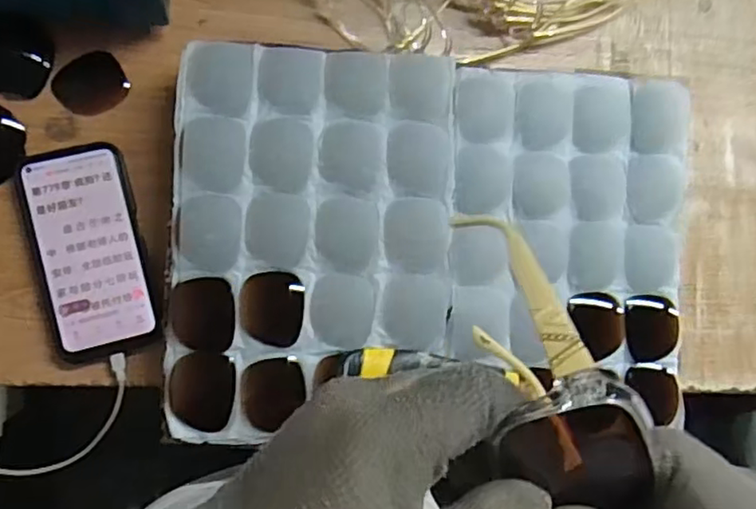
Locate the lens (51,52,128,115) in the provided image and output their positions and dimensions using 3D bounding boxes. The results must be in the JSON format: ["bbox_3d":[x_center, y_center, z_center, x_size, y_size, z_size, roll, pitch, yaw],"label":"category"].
[{"bbox_3d":[-0.235,-0.139,0.506,0.054,0.004,0.046,-33,90,-9],"label":"lens"}]

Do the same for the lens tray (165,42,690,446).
[{"bbox_3d":[0.051,-0.013,0.488,0.402,0.023,0.283,1,85,-8],"label":"lens tray"}]

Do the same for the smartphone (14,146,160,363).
[{"bbox_3d":[-0.227,-0.003,0.489,0.081,0.014,0.165,-15,87,-9],"label":"smartphone"}]

